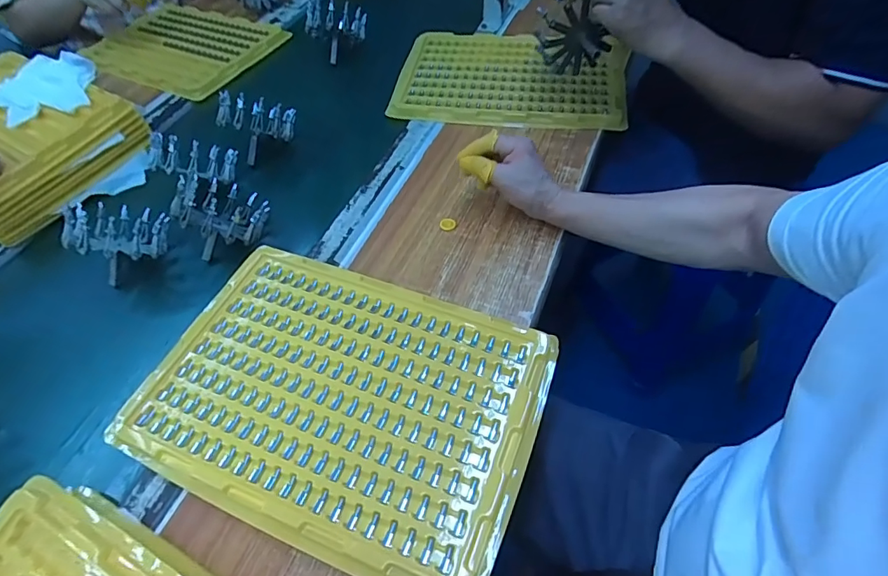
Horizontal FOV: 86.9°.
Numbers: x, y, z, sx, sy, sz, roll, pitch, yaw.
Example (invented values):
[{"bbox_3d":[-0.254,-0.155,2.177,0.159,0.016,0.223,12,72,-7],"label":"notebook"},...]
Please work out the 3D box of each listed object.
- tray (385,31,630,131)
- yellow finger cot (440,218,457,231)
[{"bbox_3d":[0.108,-0.362,0.783,0.365,0.024,0.247,6,55,10],"label":"tray"},{"bbox_3d":[0.005,-0.083,0.611,0.021,0.004,0.019,-2,54,0],"label":"yellow finger cot"}]

